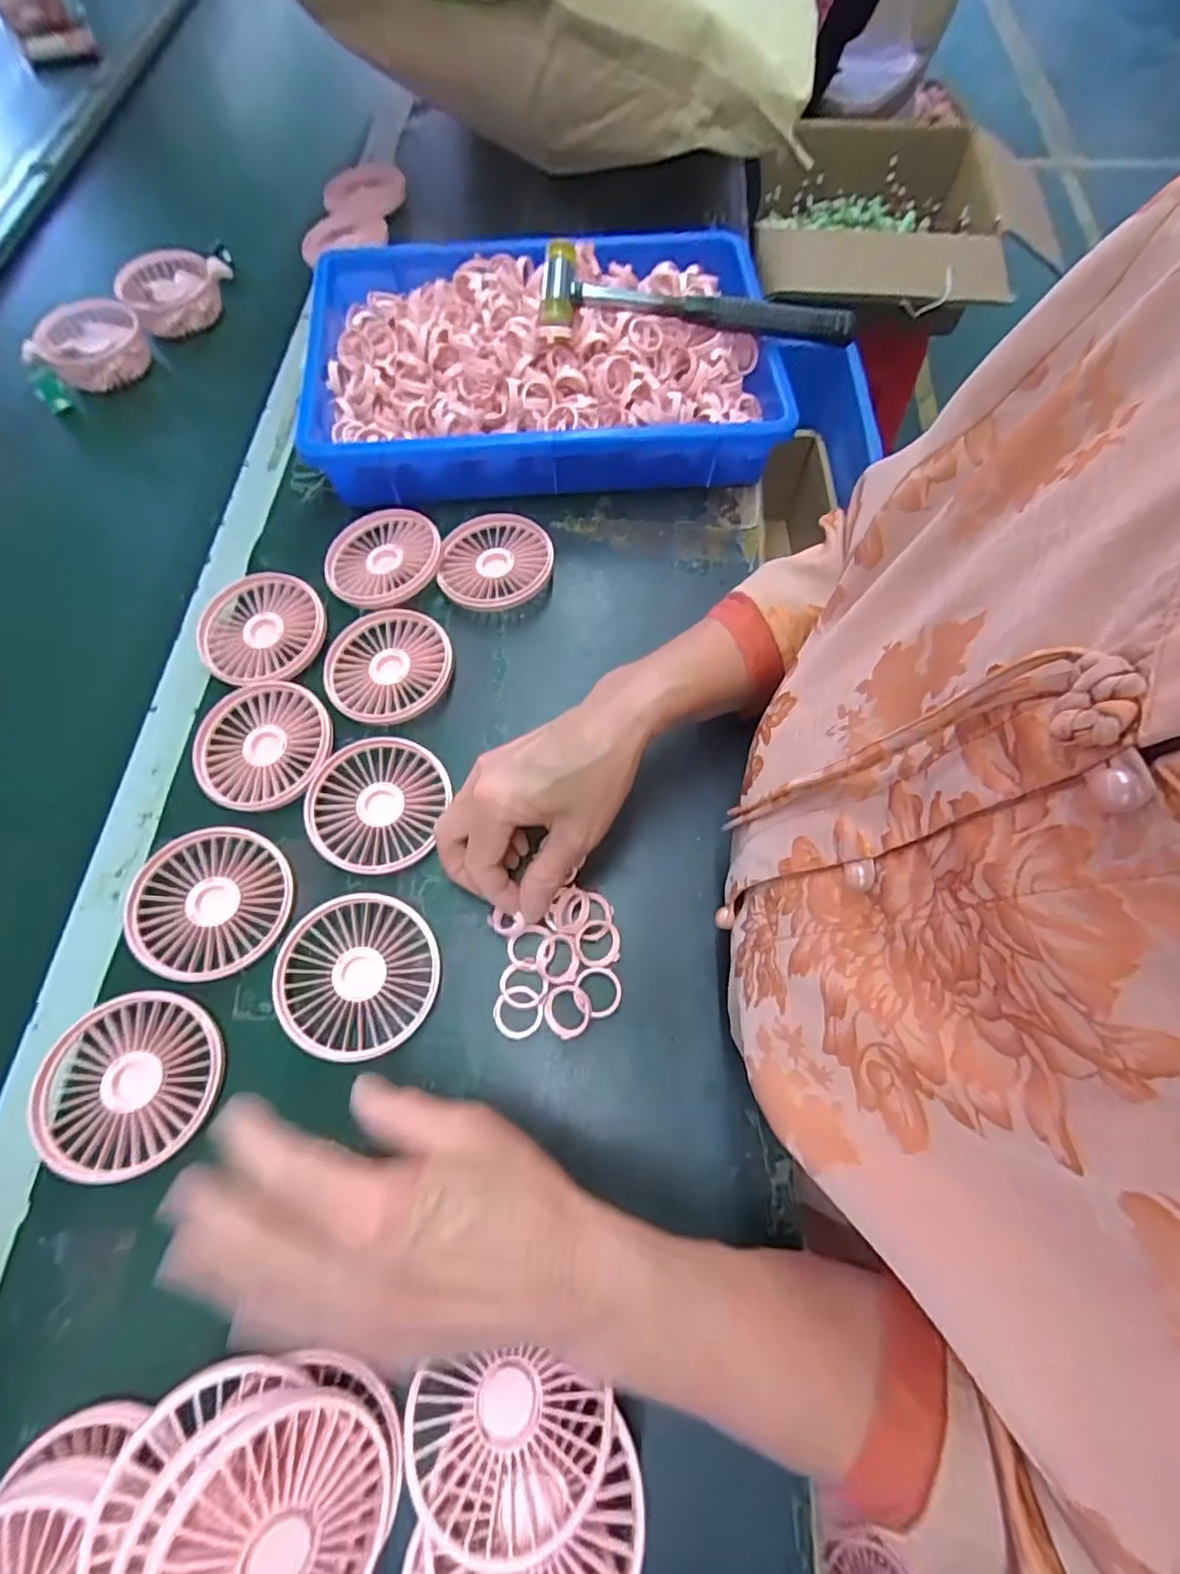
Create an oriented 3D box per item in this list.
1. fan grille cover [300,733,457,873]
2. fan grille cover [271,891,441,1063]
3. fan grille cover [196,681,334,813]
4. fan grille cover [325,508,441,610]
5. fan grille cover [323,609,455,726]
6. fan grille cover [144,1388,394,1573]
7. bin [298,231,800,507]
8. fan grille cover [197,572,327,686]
[{"bbox_3d":[-0.136,0.010,0.381,0.082,0.015,0.087,9,68,5],"label":"fan grille cover"},{"bbox_3d":[-0.132,0.106,0.341,0.088,0.016,0.083,-37,72,-13],"label":"fan grille cover"},{"bbox_3d":[-0.216,-0.028,0.395,0.088,0.015,0.085,28,71,12],"label":"fan grille cover"},{"bbox_3d":[-0.155,-0.171,0.450,0.086,0.018,0.080,-41,73,-14],"label":"fan grille cover"},{"bbox_3d":[-0.141,-0.083,0.418,0.085,0.015,0.088,11,68,5],"label":"fan grille cover"},{"bbox_3d":[-0.123,0.294,0.233,0.083,0.014,0.085,42,51,-18],"label":"fan grille cover"},{"bbox_3d":[-0.039,-0.343,0.499,0.367,0.092,0.235,-6,68,-1],"label":"bin"},{"bbox_3d":[-0.235,-0.112,0.428,0.084,0.019,0.084,26,71,11],"label":"fan grille cover"}]

